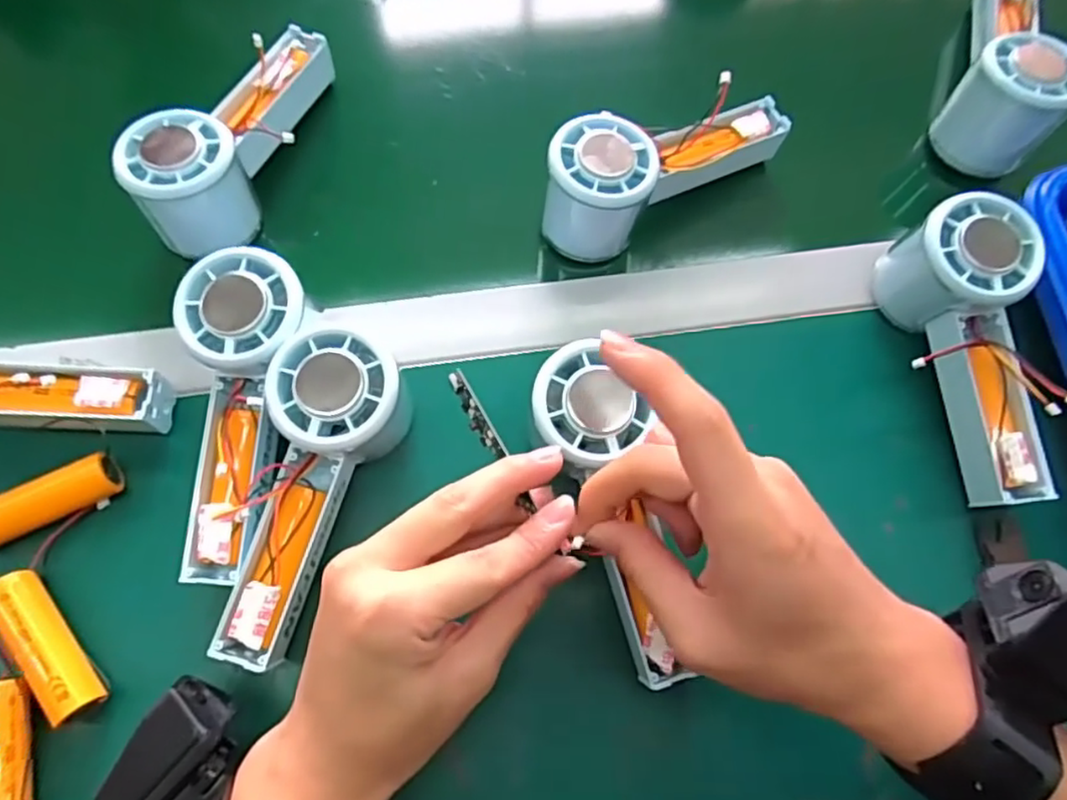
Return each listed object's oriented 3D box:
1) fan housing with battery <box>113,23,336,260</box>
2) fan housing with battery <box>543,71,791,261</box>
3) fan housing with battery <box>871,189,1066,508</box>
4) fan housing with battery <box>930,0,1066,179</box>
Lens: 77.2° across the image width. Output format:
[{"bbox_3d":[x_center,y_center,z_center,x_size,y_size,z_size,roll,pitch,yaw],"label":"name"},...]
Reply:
[{"bbox_3d":[-0.169,-0.155,0.375,0.048,0.054,0.154,17,70,5],"label":"fan housing with battery"},{"bbox_3d":[0.074,-0.138,0.378,0.150,0.059,0.052,-31,73,-12],"label":"fan housing with battery"},{"bbox_3d":[0.223,-0.023,0.333,0.058,0.063,0.145,-12,70,-6],"label":"fan housing with battery"},{"bbox_3d":[0.291,-0.208,0.404,0.058,0.060,0.124,26,71,8],"label":"fan housing with battery"}]

